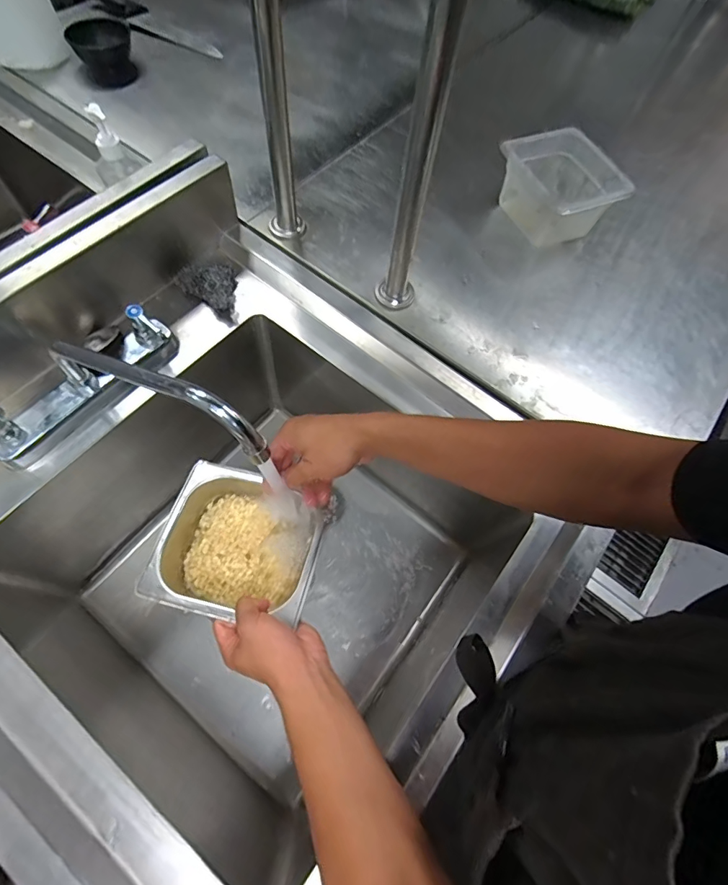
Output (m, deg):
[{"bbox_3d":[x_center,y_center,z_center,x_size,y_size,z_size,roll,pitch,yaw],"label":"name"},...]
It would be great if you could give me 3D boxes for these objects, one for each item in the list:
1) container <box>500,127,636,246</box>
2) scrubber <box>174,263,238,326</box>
[{"bbox_3d":[0.317,-0.416,0.734,0.146,0.092,0.177,-27,70,-15],"label":"container"},{"bbox_3d":[-0.227,-0.239,0.687,0.104,0.052,0.071,32,67,10],"label":"scrubber"}]

